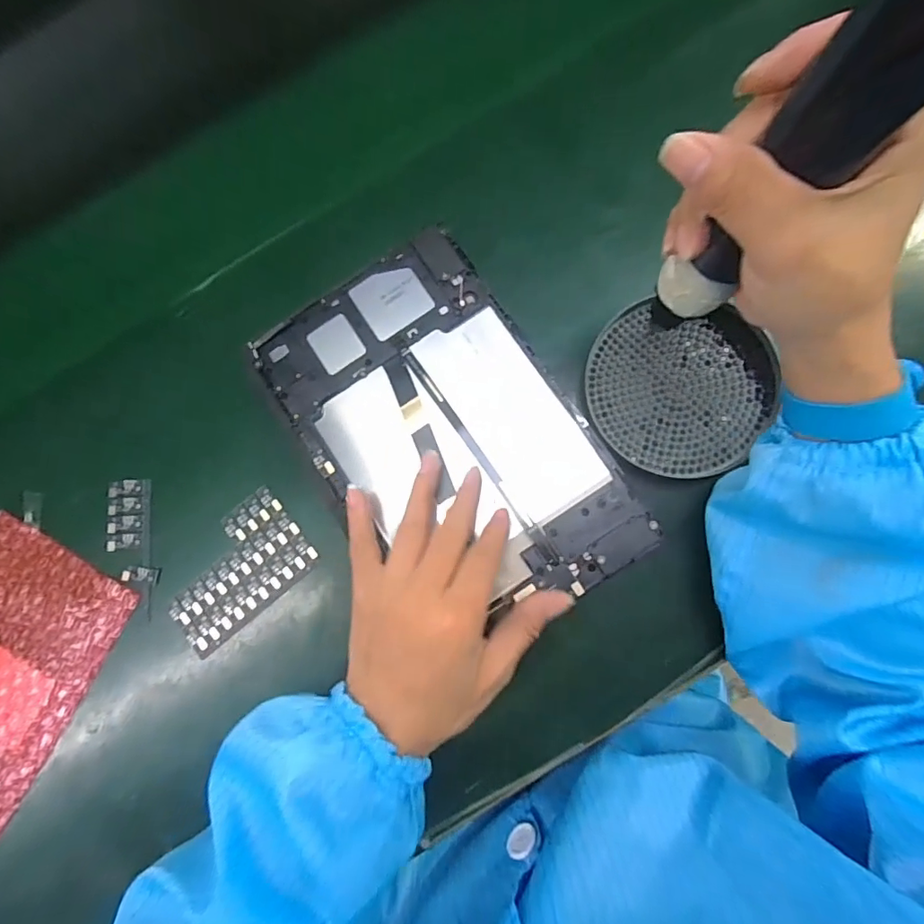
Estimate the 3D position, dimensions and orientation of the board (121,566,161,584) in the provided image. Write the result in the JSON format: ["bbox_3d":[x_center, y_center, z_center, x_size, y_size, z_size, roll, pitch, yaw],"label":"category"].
[{"bbox_3d":[-0.207,0.073,0.328,0.023,0.004,0.010,4,83,5],"label":"board"}]

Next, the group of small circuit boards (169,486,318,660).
[{"bbox_3d":[-0.145,0.070,0.327,0.096,0.004,0.059,-42,82,-2],"label":"group of small circuit boards"}]

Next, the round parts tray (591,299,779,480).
[{"bbox_3d":[0.135,-0.045,0.318,0.109,0.005,0.105,-1,83,4],"label":"round parts tray"}]

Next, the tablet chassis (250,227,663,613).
[{"bbox_3d":[-0.008,-0.015,0.308,0.141,0.010,0.232,-35,82,-1],"label":"tablet chassis"}]

